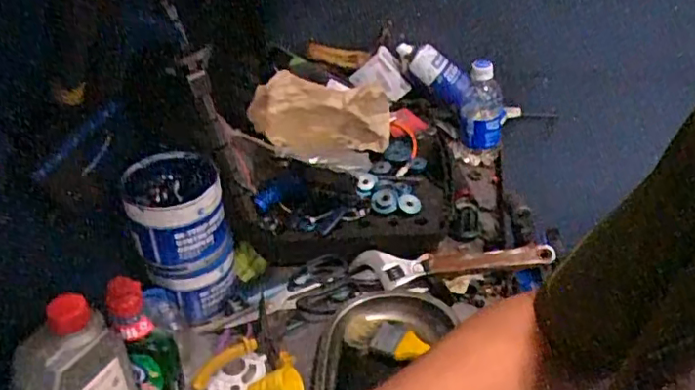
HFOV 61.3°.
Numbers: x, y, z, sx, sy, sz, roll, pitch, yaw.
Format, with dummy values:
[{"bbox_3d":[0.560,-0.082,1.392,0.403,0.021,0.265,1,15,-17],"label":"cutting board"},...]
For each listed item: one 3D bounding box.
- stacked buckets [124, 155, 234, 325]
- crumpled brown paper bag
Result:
[{"bbox_3d":[-0.184,0.048,0.664,0.096,0.160,0.099,-12,36,-14],"label":"stacked buckets"},{"bbox_3d":[-0.037,-0.114,0.842,0.194,0.095,0.078,0,35,2],"label":"crumpled brown paper bag"}]

